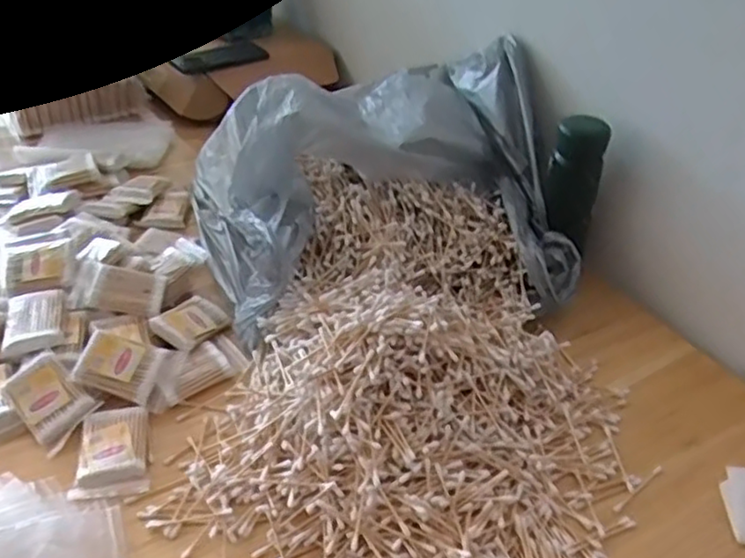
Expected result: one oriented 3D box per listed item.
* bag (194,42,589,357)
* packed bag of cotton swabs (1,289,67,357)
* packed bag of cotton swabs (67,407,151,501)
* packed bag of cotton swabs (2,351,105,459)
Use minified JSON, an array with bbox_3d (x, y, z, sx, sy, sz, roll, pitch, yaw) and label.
[{"bbox_3d":[0.005,-0.104,0.725,0.408,0.174,0.312,-2,37,-5],"label":"bag"},{"bbox_3d":[-0.326,0.040,0.641,0.054,0.023,0.074,-8,38,-13],"label":"packed bag of cotton swabs"},{"bbox_3d":[-0.220,0.145,0.559,0.057,0.012,0.081,-8,38,-12],"label":"packed bag of cotton swabs"},{"bbox_3d":[-0.284,0.107,0.587,0.056,0.013,0.087,-38,74,-20],"label":"packed bag of cotton swabs"}]

